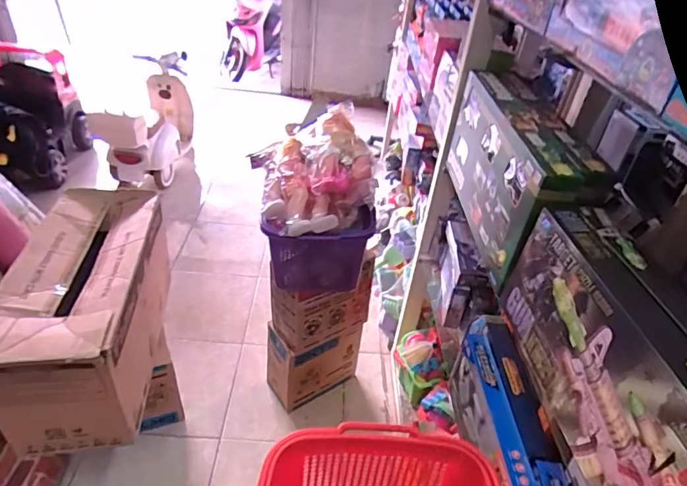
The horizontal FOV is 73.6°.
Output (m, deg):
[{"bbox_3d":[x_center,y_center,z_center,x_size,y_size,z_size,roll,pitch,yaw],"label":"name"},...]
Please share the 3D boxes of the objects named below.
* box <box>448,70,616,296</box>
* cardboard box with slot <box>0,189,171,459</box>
[{"bbox_3d":[0.333,-0.142,0.927,0.110,0.255,0.468,4,37,-4],"label":"box"},{"bbox_3d":[-0.659,0.160,1.213,0.285,0.309,0.615,-1,37,-10],"label":"cardboard box with slot"}]

